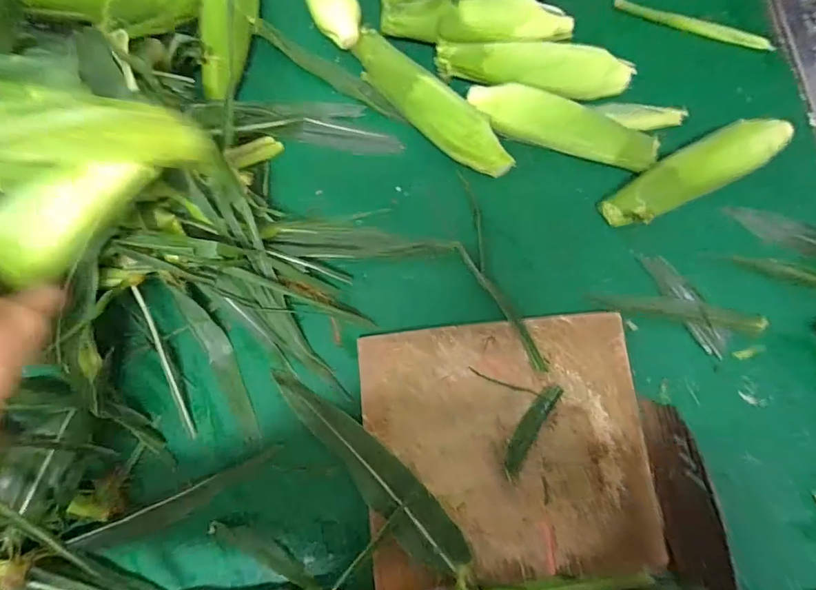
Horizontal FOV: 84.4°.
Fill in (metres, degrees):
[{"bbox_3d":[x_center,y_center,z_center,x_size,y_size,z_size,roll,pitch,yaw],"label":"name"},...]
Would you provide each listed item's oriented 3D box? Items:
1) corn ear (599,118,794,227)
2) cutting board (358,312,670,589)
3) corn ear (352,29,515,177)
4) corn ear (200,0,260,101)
[{"bbox_3d":[0.341,-0.144,0.523,0.239,0.051,0.058,-27,79,-5],"label":"corn ear"},{"bbox_3d":[0.104,0.160,0.479,0.294,0.012,0.262,-5,78,0],"label":"cutting board"},{"bbox_3d":[0.023,-0.225,0.536,0.240,0.052,0.053,44,82,9],"label":"corn ear"},{"bbox_3d":[-0.217,-0.376,0.559,0.057,0.061,0.296,-1,79,-2],"label":"corn ear"}]

